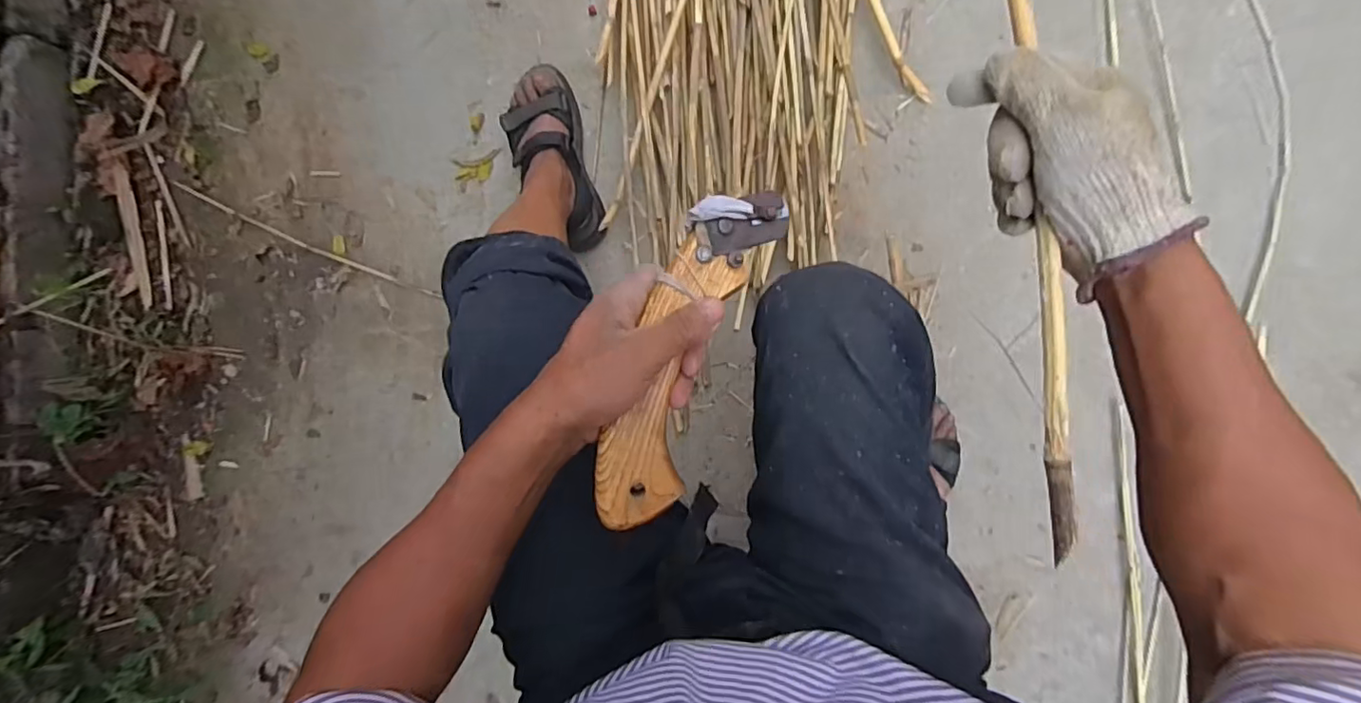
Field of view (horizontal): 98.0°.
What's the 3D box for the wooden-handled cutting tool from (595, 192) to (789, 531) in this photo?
[{"bbox_3d":[0.005,0.001,0.375,0.065,0.025,0.223,19,87,-14],"label":"wooden-handled cutting tool"}]

